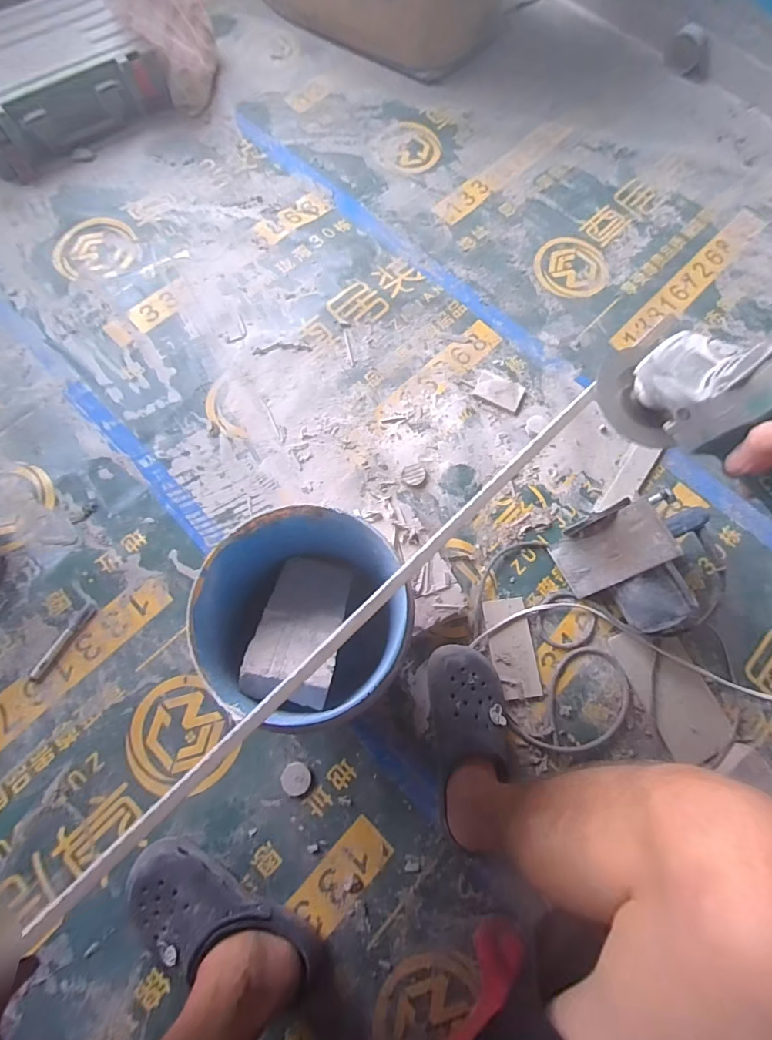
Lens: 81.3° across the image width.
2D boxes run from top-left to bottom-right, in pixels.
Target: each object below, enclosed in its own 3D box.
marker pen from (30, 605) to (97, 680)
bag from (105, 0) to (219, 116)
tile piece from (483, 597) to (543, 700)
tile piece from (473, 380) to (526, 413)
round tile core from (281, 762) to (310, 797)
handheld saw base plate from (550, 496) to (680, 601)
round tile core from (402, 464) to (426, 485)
[{"bbox_3d":[-0.493,0.185,0.687,0.016,0.013,0.123,26,62,6],"label":"marker pen"},{"bbox_3d":[-0.489,-1.127,0.987,0.172,0.246,0.282,-6,73,-4],"label":"bag"},{"bbox_3d":[0.200,0.202,0.712,0.068,0.009,0.149,-6,73,-4],"label":"tile piece"},{"bbox_3d":[0.219,-0.248,0.861,0.089,0.012,0.057,22,73,5],"label":"tile piece"},{"bbox_3d":[-0.128,0.369,0.641,0.040,0.012,0.042,1,73,-2],"label":"round tile core"},{"bbox_3d":[0.346,0.049,0.692,0.008,0.168,0.094,-12,69,-46],"label":"handheld saw base plate"},{"bbox_3d":[0.050,-0.080,0.793,0.042,0.006,0.037,-18,75,-8],"label":"round tile core"}]

